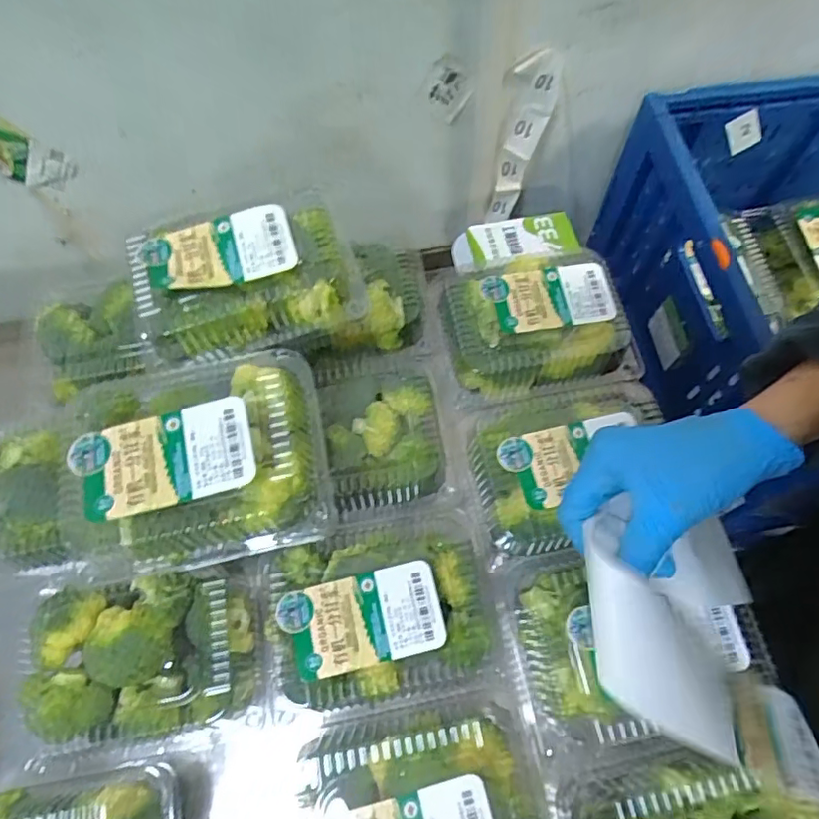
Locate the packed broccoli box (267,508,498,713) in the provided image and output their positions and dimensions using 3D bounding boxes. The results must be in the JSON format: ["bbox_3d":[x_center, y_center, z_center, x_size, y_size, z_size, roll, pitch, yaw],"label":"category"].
[{"bbox_3d":[-0.029,0.148,0.429,0.166,0.066,0.129,-9,65,-3],"label":"packed broccoli box"}]

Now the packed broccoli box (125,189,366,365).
[{"bbox_3d":[-0.123,-0.101,0.426,0.159,0.057,0.093,-14,65,-5],"label":"packed broccoli box"}]

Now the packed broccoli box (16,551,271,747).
[{"bbox_3d":[-0.193,0.180,0.420,0.168,0.053,0.116,-9,65,-3],"label":"packed broccoli box"}]

